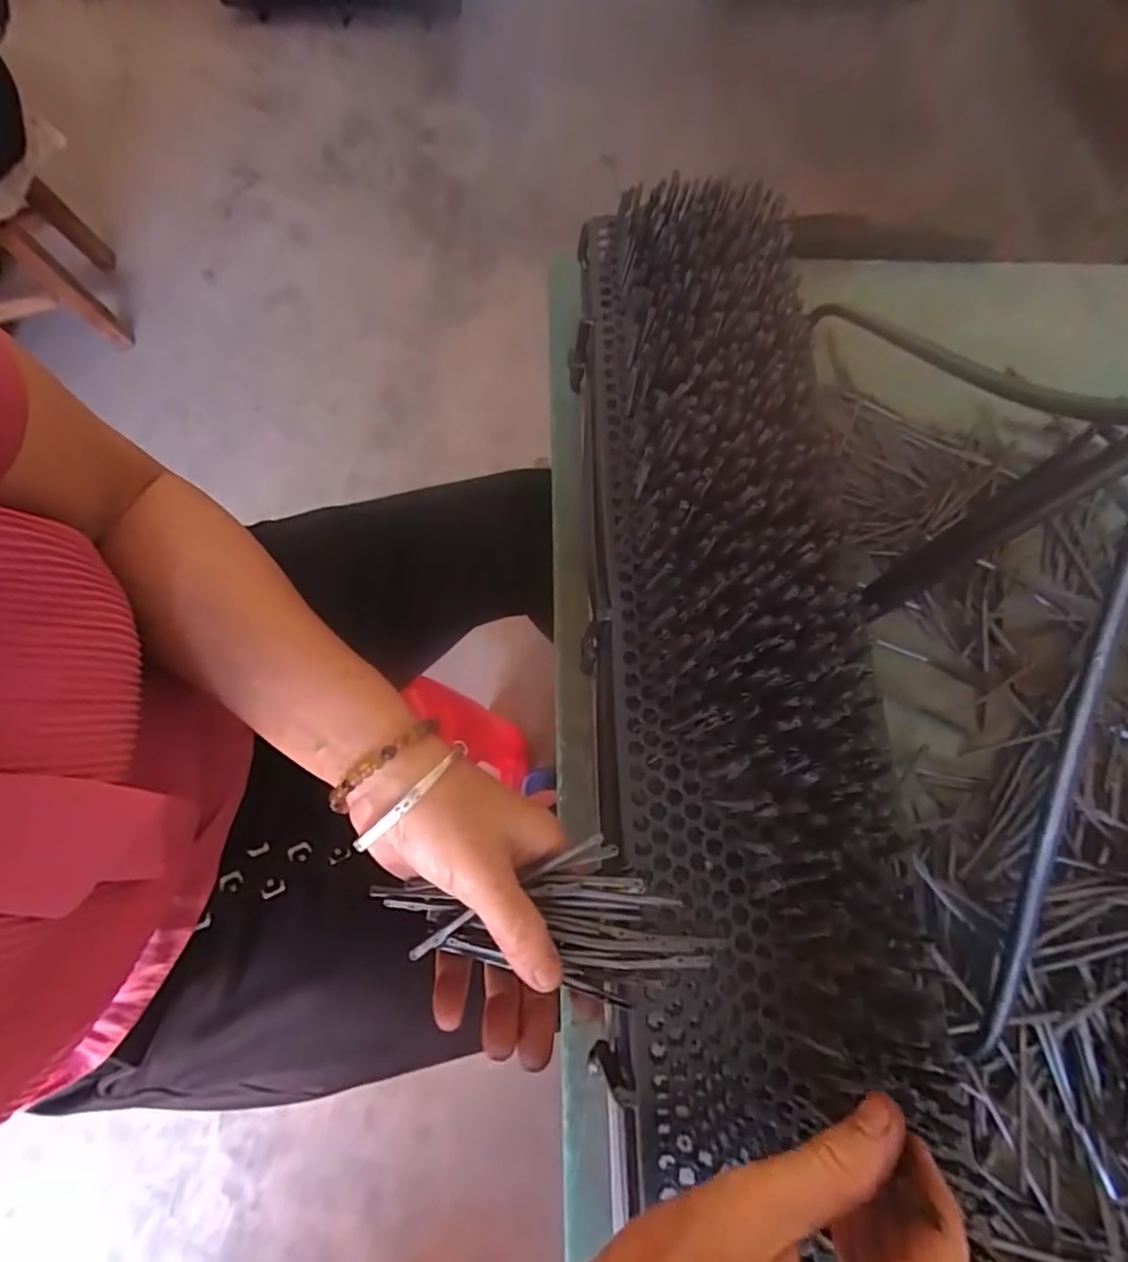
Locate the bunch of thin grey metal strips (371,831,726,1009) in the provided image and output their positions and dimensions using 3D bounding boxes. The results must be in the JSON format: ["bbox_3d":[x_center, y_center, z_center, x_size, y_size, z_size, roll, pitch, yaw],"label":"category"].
[{"bbox_3d":[-0.008,0.123,0.266,0.148,0.020,0.061,8,70,2],"label":"bunch of thin grey metal strips"}]

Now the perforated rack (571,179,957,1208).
[{"bbox_3d":[0.082,-0.031,0.332,0.130,0.065,0.525,-1,73,-3],"label":"perforated rack"}]

